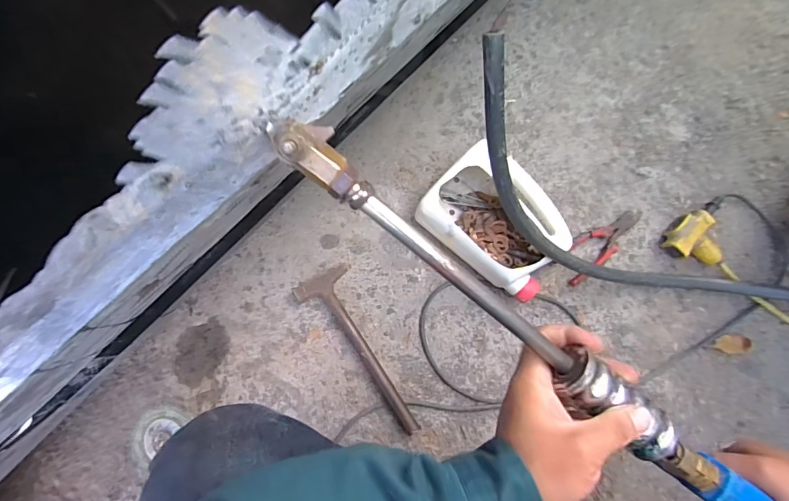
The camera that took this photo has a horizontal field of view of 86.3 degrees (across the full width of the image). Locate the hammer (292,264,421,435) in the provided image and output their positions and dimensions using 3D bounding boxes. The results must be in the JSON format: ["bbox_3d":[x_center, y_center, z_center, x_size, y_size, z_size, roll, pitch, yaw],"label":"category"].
[{"bbox_3d":[-0.048,0.162,0.682,0.085,0.024,0.289,-33,81,-6],"label":"hammer"}]

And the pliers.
[{"bbox_3d":[0.355,-0.014,0.716,0.176,0.033,0.056,-36,81,-6],"label":"pliers"}]

